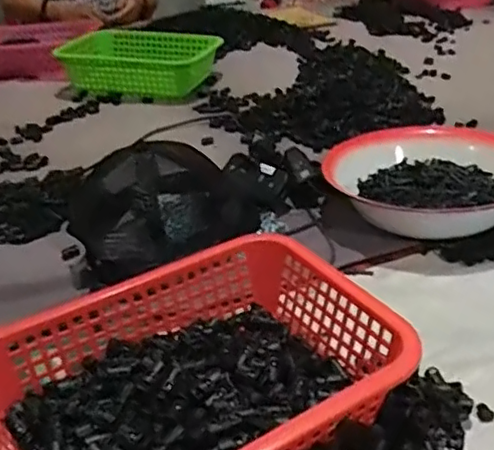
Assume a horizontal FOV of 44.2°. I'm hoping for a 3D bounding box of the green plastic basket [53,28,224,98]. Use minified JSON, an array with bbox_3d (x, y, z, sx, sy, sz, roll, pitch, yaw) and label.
[{"bbox_3d":[-0.208,-0.325,1.217,0.290,0.100,0.166,3,33,11],"label":"green plastic basket"}]

